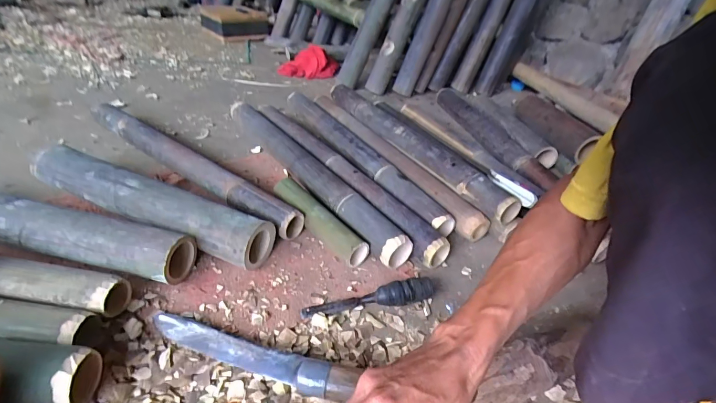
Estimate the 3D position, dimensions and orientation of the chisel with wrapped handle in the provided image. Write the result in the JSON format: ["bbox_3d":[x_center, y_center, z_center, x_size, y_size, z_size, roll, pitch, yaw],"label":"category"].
[{"bbox_3d":[0.019,0.144,0.562,0.206,0.039,0.027,-1,37,-13],"label":"chisel with wrapped handle"}]

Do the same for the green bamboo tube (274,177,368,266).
[{"bbox_3d":[-0.074,0.036,0.679,0.233,0.057,0.058,34,43,30],"label":"green bamboo tube"}]

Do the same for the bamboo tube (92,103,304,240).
[{"bbox_3d":[-0.363,-0.086,0.767,0.637,0.065,0.065,28,40,25],"label":"bamboo tube"}]

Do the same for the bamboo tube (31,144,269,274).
[{"bbox_3d":[-0.372,0.012,0.642,0.475,0.089,0.076,17,37,11],"label":"bamboo tube"}]

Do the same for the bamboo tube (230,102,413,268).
[{"bbox_3d":[-0.129,-0.078,0.834,0.065,0.071,0.666,-19,44,-33],"label":"bamboo tube"}]

